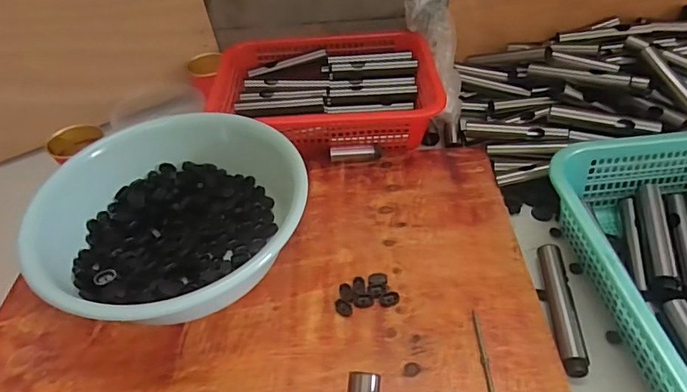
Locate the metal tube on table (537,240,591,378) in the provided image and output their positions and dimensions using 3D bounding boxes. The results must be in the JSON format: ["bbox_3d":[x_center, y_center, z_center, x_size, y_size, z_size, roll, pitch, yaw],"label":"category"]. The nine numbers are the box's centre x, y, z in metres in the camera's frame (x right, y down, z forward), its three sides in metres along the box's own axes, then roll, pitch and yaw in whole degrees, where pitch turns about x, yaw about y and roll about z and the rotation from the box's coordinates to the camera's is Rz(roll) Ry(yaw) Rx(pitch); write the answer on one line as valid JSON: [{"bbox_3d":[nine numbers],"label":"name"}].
[{"bbox_3d":[0.235,0.118,0.508,0.024,0.026,0.153,2,47,7],"label":"metal tube on table"}]

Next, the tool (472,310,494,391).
[{"bbox_3d":[0.141,0.166,0.469,0.007,0.012,0.114,-1,46,3],"label":"tool"}]

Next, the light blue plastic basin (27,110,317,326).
[{"bbox_3d":[-0.196,0.019,0.554,0.281,0.090,0.238,-32,52,-23],"label":"light blue plastic basin"}]

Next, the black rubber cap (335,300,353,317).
[{"bbox_3d":[0.000,0.123,0.517,0.023,0.004,0.015,27,54,27],"label":"black rubber cap"}]

